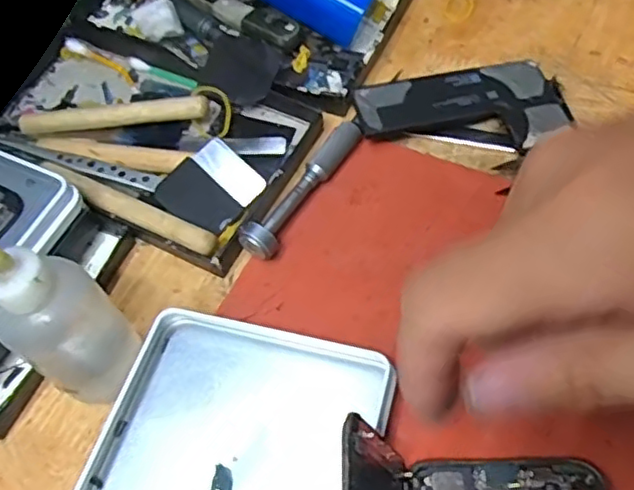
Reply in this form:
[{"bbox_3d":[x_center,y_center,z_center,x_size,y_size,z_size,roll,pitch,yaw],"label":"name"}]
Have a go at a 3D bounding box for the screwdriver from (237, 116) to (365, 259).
[{"bbox_3d":[-0.006,-0.028,0.298,0.016,0.015,0.084,26,66,20],"label":"screwdriver"}]

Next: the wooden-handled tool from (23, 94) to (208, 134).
[{"bbox_3d":[-0.105,-0.068,0.329,0.100,0.015,0.013,-2,59,6],"label":"wooden-handled tool"}]

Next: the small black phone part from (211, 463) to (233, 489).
[{"bbox_3d":[-0.035,0.088,0.237,0.008,0.004,0.014,6,60,10],"label":"small black phone part"}]

